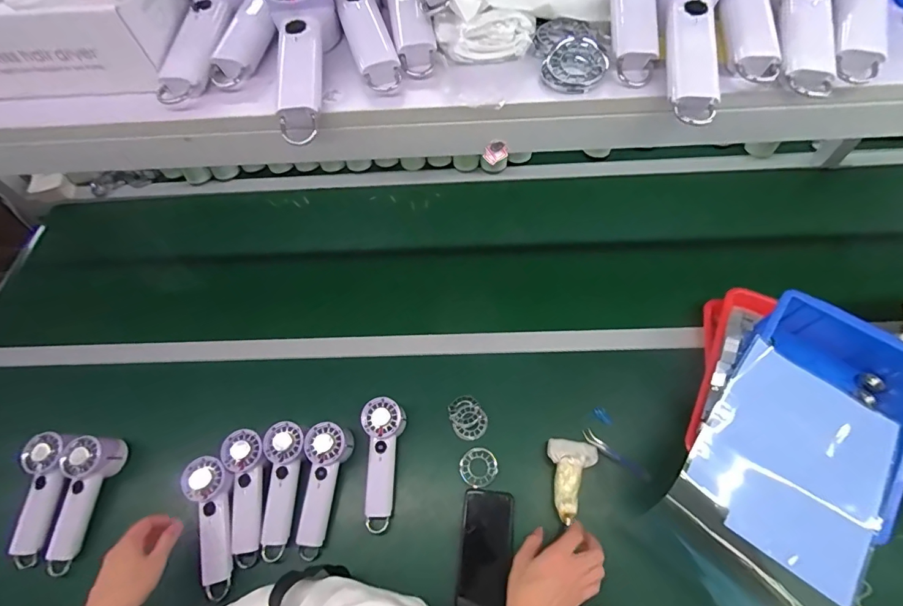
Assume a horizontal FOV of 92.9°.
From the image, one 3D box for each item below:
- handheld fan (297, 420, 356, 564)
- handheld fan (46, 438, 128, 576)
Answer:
[{"bbox_3d":[-0.206,0.293,0.682,0.064,0.056,0.200,7,78,7],"label":"handheld fan"},{"bbox_3d":[-0.587,0.316,0.681,0.056,0.069,0.196,6,74,7],"label":"handheld fan"}]

